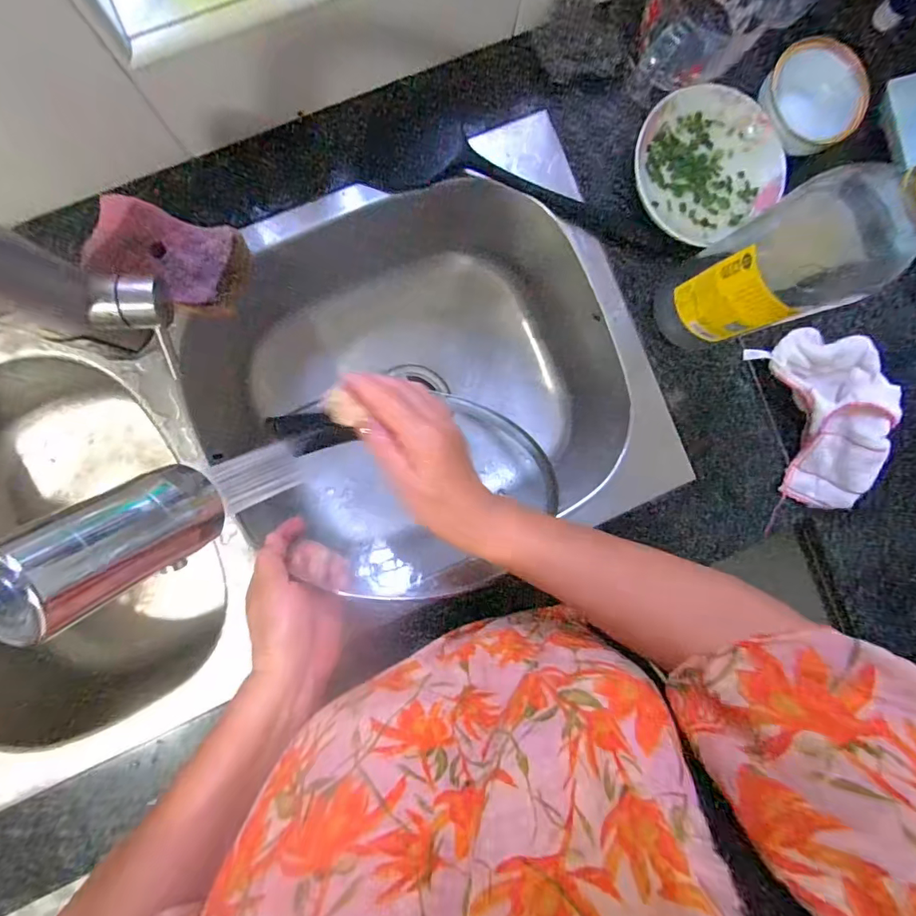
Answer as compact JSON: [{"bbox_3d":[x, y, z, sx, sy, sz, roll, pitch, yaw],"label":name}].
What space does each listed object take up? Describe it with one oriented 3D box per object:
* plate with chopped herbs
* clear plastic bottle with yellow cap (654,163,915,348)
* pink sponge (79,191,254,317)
[{"bbox_3d":[0.246,-0.292,0.468,0.138,0.019,0.138,0,92,-6],"label":"plate with chopped herbs"},{"bbox_3d":[0.245,-0.148,0.357,0.079,0.247,0.079,-27,95,-4],"label":"clear plastic bottle with yellow cap"},{"bbox_3d":[-0.248,-0.173,0.409,0.113,0.040,0.073,19,90,-6],"label":"pink sponge"}]

